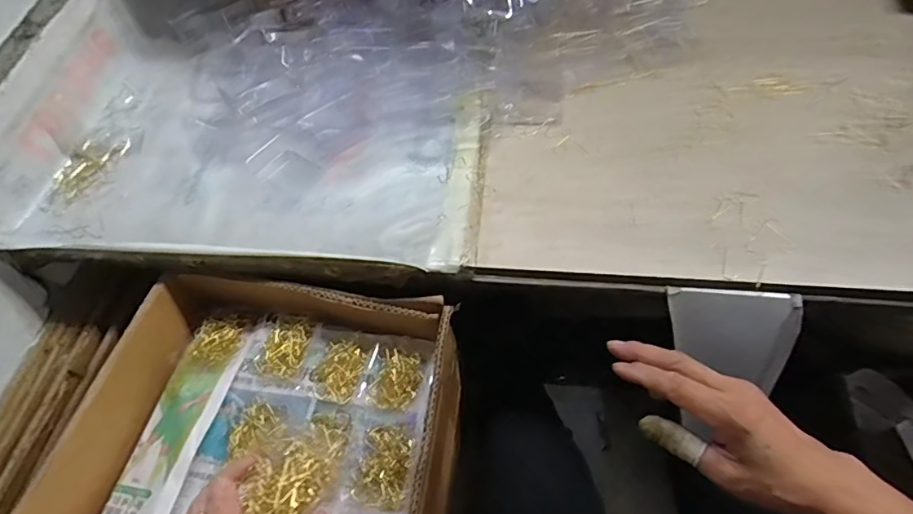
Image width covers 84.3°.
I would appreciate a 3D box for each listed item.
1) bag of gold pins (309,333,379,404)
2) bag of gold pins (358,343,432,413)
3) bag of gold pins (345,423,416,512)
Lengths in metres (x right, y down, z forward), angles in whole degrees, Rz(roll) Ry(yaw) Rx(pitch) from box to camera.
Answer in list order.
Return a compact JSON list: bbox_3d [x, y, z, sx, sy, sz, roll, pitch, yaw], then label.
[{"bbox_3d":[-0.117,0.111,0.513,0.059,0.013,0.071,14,60,12],"label":"bag of gold pins"},{"bbox_3d":[-0.059,0.118,0.498,0.063,0.013,0.062,14,60,11],"label":"bag of gold pins"},{"bbox_3d":[-0.068,0.187,0.458,0.054,0.012,0.071,9,59,9],"label":"bag of gold pins"}]

